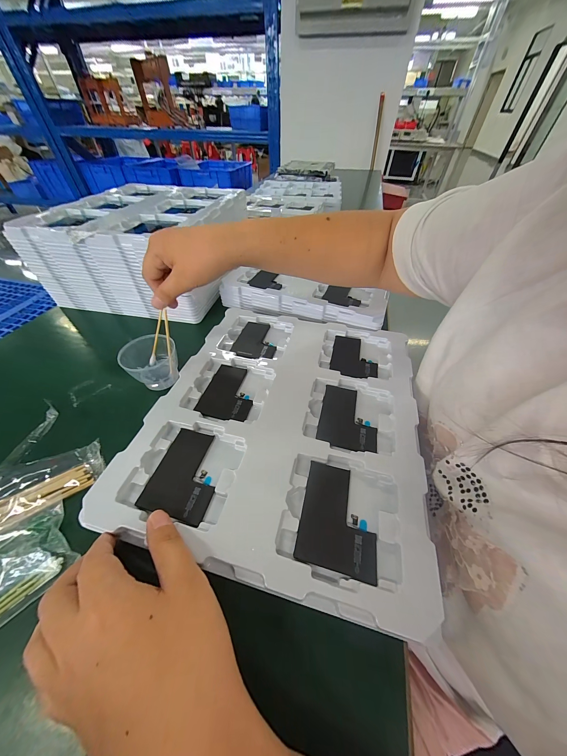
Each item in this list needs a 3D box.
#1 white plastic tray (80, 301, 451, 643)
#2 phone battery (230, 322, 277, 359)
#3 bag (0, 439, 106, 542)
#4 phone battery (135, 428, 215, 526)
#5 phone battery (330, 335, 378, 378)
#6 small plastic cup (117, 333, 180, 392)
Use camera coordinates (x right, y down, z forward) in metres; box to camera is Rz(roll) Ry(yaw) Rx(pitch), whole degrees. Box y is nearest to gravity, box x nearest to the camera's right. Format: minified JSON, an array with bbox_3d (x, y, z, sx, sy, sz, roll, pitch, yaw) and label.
[{"bbox_3d":[0.005,0.030,0.274,0.270,0.016,0.307,11,48,9],"label":"white plastic tray"},{"bbox_3d":[-0.039,-0.056,0.356,0.060,0.009,0.082,8,48,6],"label":"phone battery"},{"bbox_3d":[-0.247,0.107,0.209,0.152,0.018,0.064,-18,51,-17],"label":"bag"},{"bbox_3d":[-0.089,0.087,0.226,0.060,0.005,0.078,11,48,9],"label":"phone battery"},{"bbox_3d":[0.097,-0.028,0.332,0.060,0.010,0.081,13,43,8],"label":"phone battery"},{"bbox_3d":[-0.169,-0.021,0.312,0.055,0.046,0.055,1,48,-1],"label":"small plastic cup"}]

